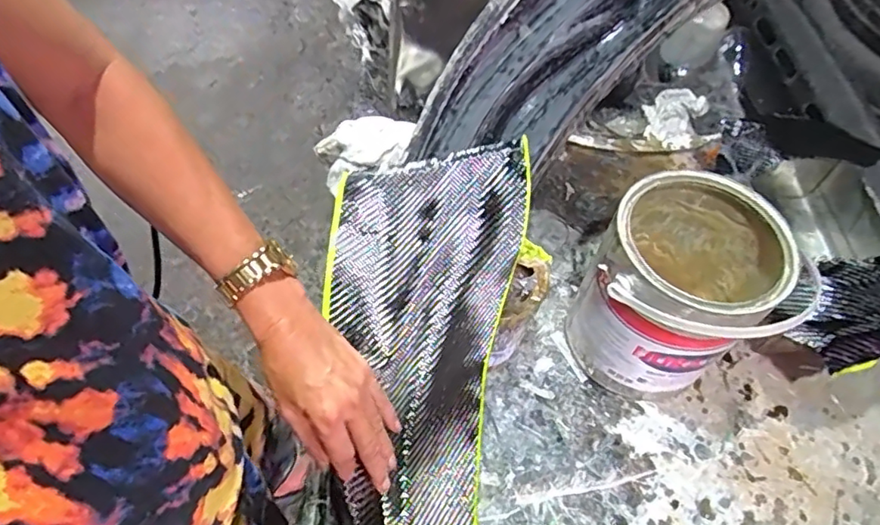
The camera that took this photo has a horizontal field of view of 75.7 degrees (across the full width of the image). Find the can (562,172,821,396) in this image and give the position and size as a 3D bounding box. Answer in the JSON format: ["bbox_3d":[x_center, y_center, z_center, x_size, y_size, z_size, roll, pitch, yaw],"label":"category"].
[{"bbox_3d":[0.241,0.033,0.597,0.170,0.221,0.175,29,64,13],"label":"can"}]

